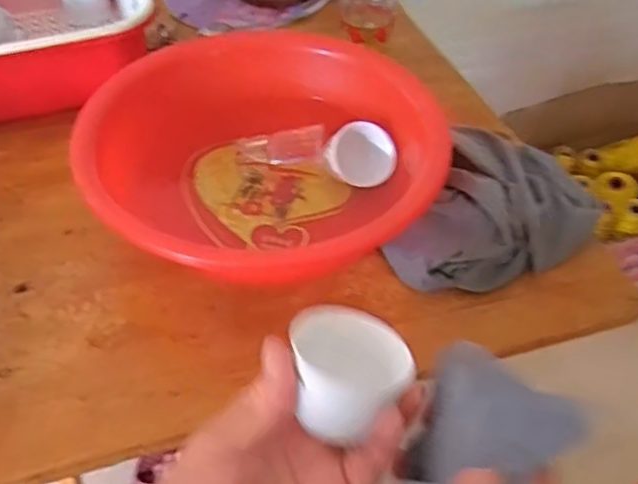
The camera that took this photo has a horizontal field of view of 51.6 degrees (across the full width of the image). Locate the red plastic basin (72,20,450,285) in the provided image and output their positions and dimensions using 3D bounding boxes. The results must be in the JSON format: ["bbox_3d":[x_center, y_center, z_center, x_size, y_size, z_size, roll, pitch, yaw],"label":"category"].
[{"bbox_3d":[-0.037,-0.067,0.516,0.254,0.083,0.254,0,47,0],"label":"red plastic basin"}]

